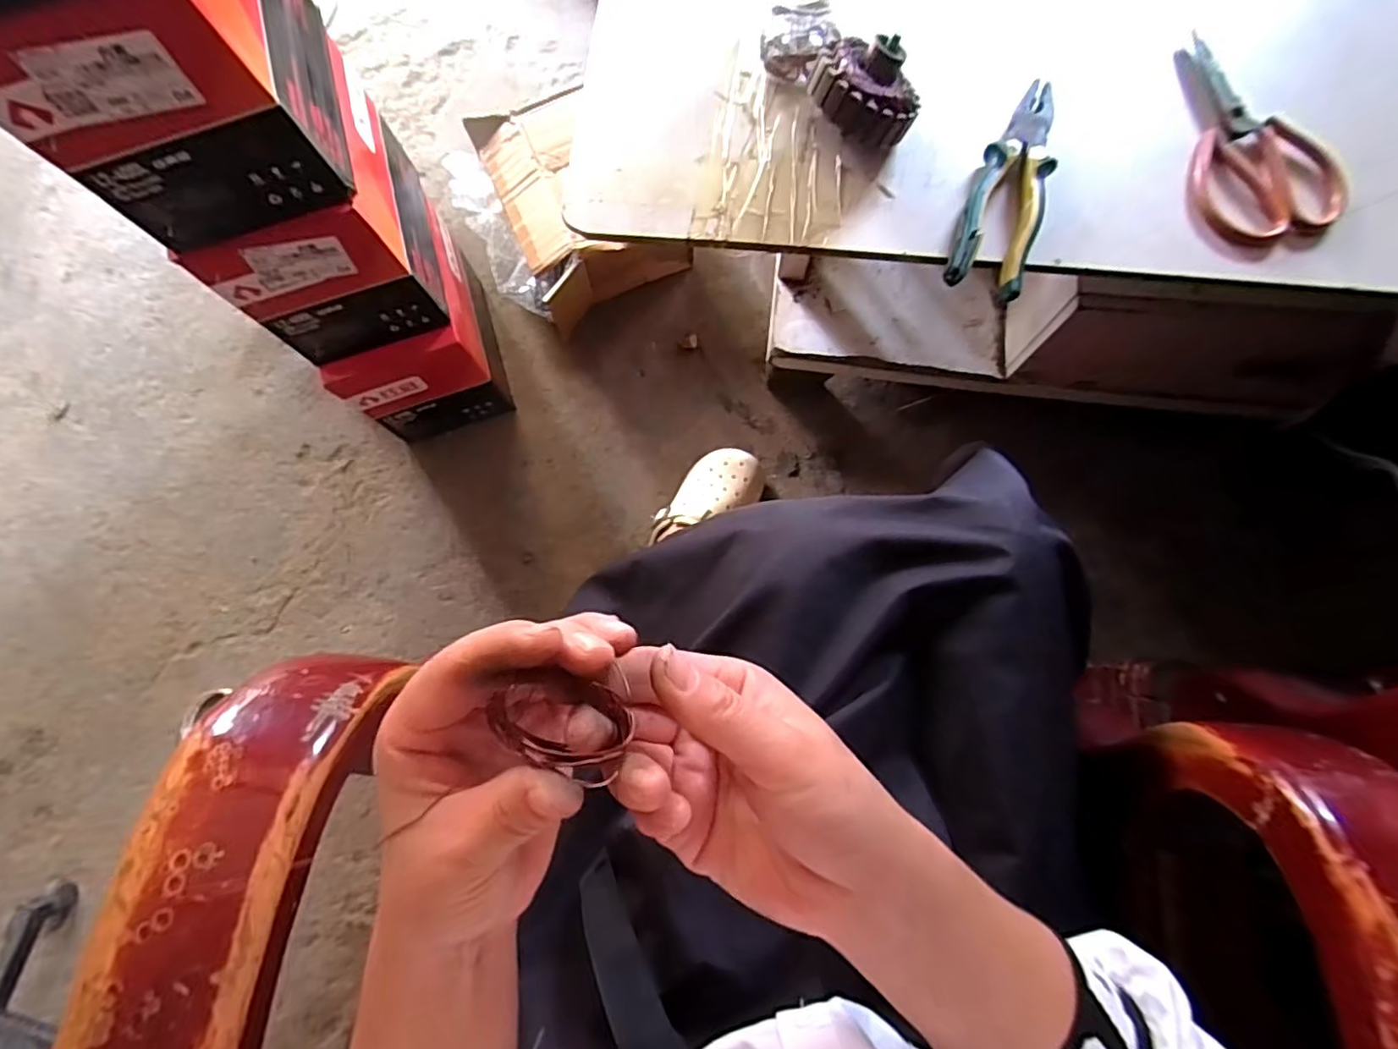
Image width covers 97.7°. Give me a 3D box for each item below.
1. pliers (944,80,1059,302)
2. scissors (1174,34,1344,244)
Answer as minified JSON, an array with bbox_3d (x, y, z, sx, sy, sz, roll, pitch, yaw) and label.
[{"bbox_3d":[0.251,-0.272,0.494,0.058,0.021,0.191,18,80,6],"label":"pliers"},{"bbox_3d":[0.443,-0.324,0.499,0.105,0.023,0.197,-14,78,0],"label":"scissors"}]

